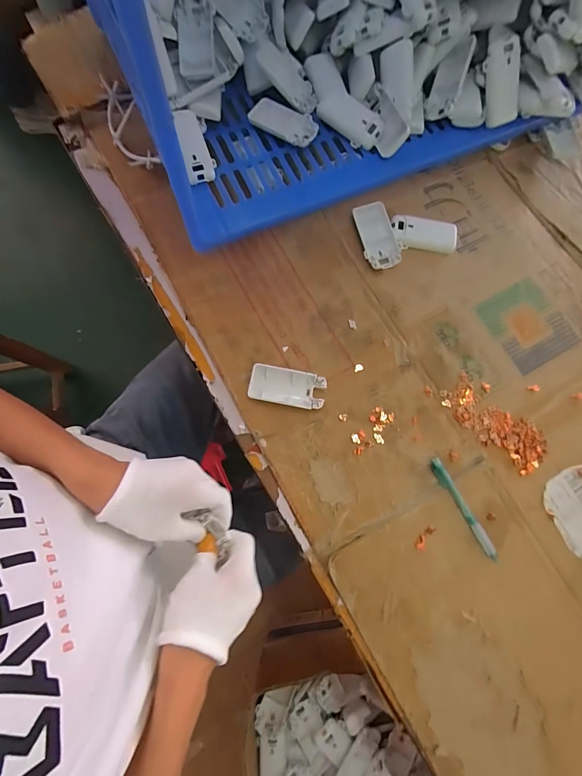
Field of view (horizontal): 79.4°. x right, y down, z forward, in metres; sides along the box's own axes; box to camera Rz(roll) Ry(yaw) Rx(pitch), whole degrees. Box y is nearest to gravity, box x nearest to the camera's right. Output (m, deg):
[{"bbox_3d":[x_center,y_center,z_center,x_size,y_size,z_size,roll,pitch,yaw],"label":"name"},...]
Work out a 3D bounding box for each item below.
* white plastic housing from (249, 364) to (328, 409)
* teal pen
[{"bbox_3d":[-0.005,0.000,0.447,0.093,0.014,0.045,10,77,1],"label":"white plastic housing"},{"bbox_3d":[0.205,0.143,0.419,0.013,0.013,0.126,-28,79,-7],"label":"teal pen"}]

